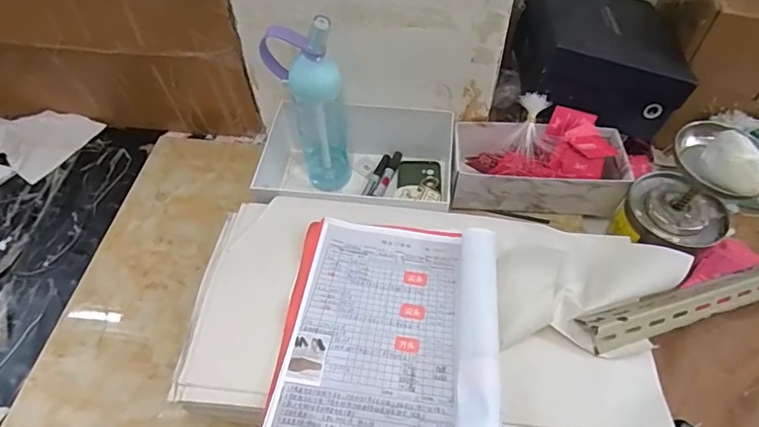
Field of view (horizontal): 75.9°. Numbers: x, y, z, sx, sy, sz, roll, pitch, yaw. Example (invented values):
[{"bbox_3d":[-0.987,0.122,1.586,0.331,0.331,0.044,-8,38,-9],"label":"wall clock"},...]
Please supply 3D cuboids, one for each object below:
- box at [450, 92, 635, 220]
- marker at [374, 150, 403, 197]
[{"bbox_3d":[0.263,-0.097,0.809,0.277,0.138,0.140,2,54,2],"label":"box"},{"bbox_3d":[0.017,-0.068,0.877,0.019,0.018,0.109,17,56,13],"label":"marker"}]

